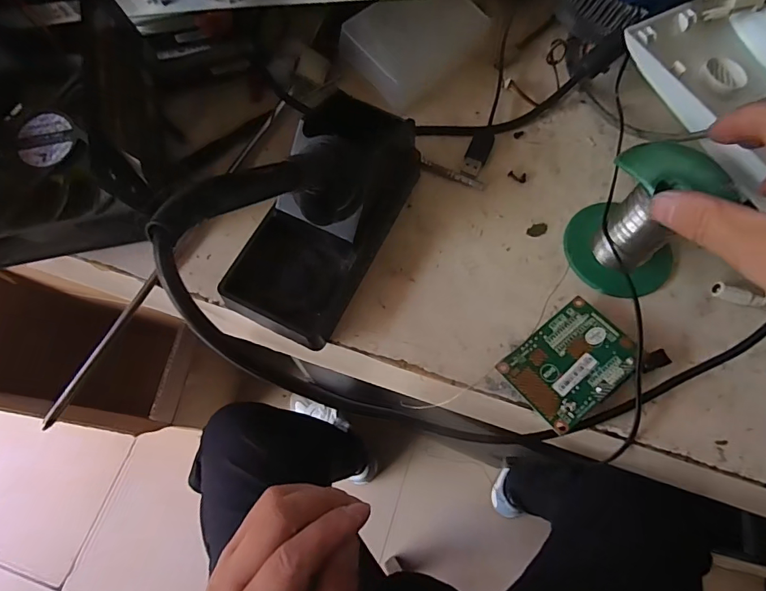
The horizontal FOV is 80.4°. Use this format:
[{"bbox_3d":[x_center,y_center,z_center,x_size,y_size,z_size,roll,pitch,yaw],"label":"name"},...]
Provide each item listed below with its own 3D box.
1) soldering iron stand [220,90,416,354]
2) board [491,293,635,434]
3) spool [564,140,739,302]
[{"bbox_3d":[-0.037,-0.058,0.274,0.075,0.074,0.150,26,71,8],"label":"soldering iron stand"},{"bbox_3d":[0.111,0.039,0.268,0.070,0.004,0.051,-37,65,-8],"label":"board"},{"bbox_3d":[0.158,-0.043,0.277,0.066,0.067,0.067,-42,76,-15],"label":"spool"}]

